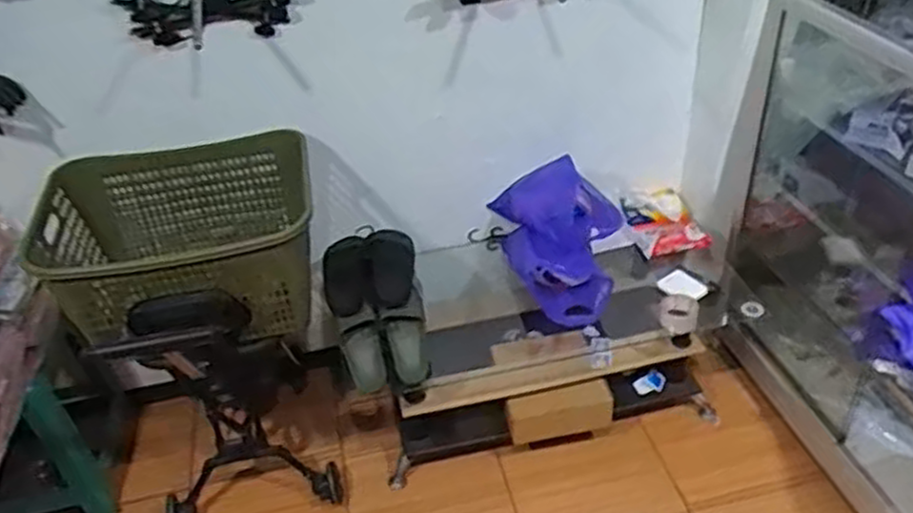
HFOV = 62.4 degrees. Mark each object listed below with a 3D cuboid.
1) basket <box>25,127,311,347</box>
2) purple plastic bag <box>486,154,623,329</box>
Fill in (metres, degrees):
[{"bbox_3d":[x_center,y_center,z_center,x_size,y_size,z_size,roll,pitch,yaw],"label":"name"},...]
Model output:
[{"bbox_3d":[-0.600,-0.026,1.655,0.570,0.294,0.489,-9,37,-4],"label":"basket"},{"bbox_3d":[0.243,-0.052,1.864,0.284,0.331,0.318,-2,37,6],"label":"purple plastic bag"}]

